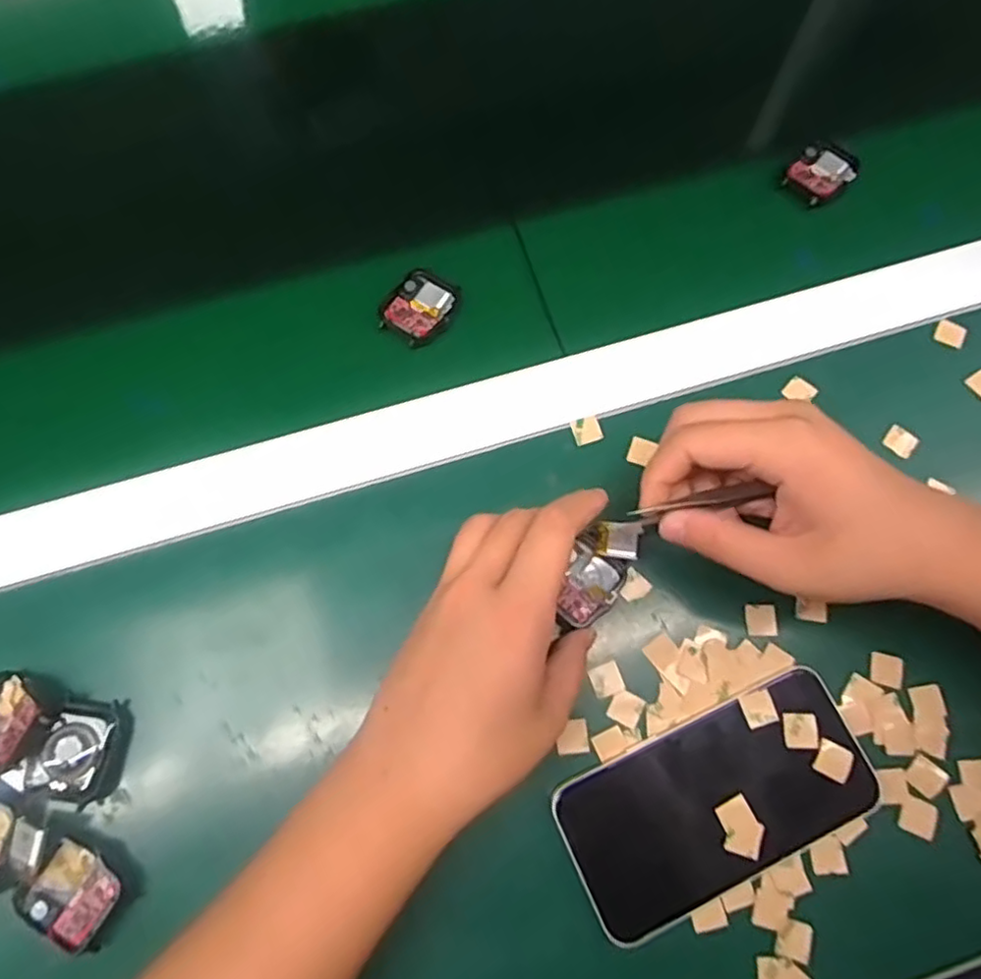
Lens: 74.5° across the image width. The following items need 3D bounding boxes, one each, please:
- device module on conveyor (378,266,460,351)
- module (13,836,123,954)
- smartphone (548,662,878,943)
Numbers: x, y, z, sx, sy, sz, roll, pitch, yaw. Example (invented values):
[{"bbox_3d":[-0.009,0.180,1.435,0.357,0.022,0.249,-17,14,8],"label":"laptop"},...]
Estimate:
[{"bbox_3d":[-0.042,-0.108,0.382,0.038,0.006,0.047,36,76,9],"label":"device module on conveyor"},{"bbox_3d":[-0.186,0.181,0.288,0.041,0.009,0.034,37,76,9],"label":"module"},{"bbox_3d":[0.107,0.145,0.304,0.144,0.009,0.070,-23,75,-8],"label":"smartphone"}]

